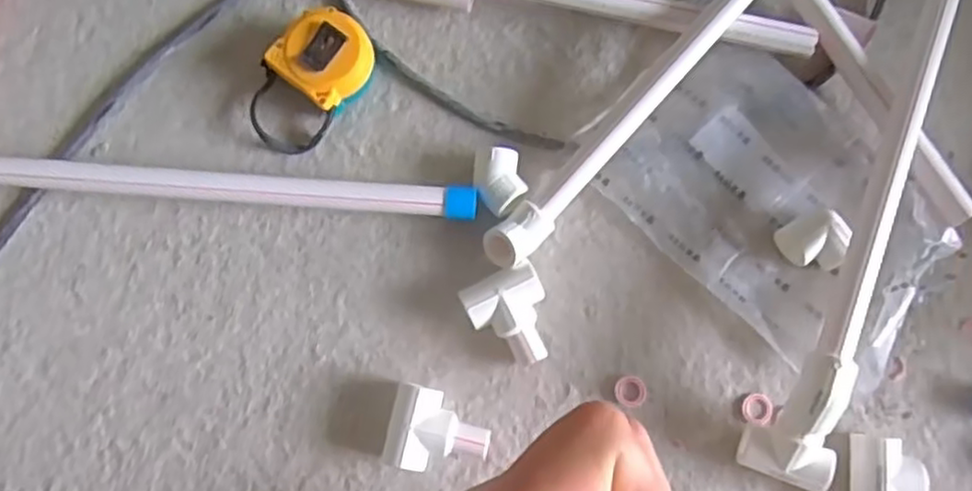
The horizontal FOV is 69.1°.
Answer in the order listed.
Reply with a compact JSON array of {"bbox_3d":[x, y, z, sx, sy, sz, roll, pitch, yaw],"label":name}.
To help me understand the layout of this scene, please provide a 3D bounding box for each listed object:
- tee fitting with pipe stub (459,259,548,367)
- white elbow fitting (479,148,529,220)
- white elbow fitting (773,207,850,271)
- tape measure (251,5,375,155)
[{"bbox_3d":[0.019,0.050,0.478,0.053,0.030,0.062,-27,81,-6],"label":"tee fitting with pipe stub"},{"bbox_3d":[0.013,-0.042,0.493,0.030,0.026,0.045,18,79,3],"label":"white elbow fitting"},{"bbox_3d":[0.224,-0.002,0.480,0.040,0.027,0.039,0,79,-1],"label":"white elbow fitting"},{"bbox_3d":[-0.127,-0.118,0.502,0.060,0.042,0.099,40,81,6],"label":"tape measure"}]

